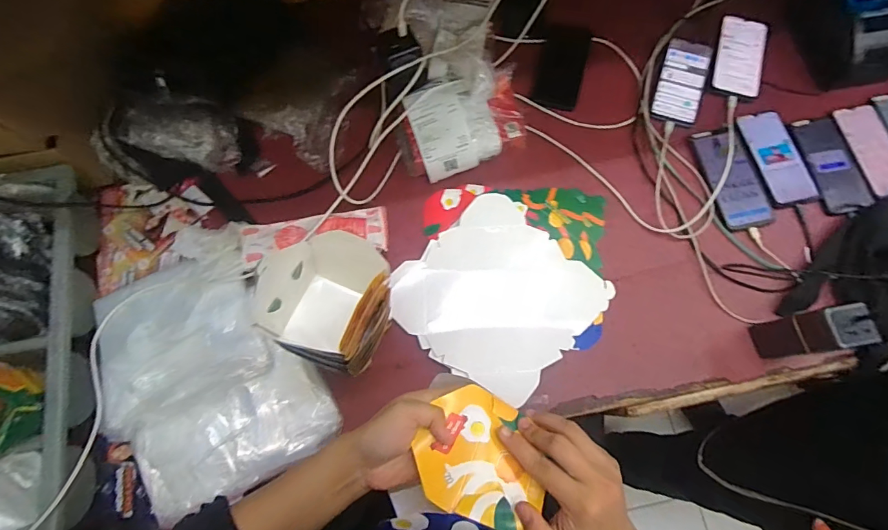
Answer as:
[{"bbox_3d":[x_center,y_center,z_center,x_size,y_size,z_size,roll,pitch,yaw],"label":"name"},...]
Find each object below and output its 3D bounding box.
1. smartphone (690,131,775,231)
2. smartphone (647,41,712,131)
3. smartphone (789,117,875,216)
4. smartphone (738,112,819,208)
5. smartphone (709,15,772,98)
[{"bbox_3d":[0.450,-0.138,0.661,0.074,0.009,0.165,-14,74,-4],"label":"smartphone"},{"bbox_3d":[0.403,-0.312,0.718,0.073,0.010,0.171,21,75,6],"label":"smartphone"},{"bbox_3d":[0.611,-0.157,0.670,0.070,0.011,0.164,-4,71,3],"label":"smartphone"},{"bbox_3d":[0.529,-0.173,0.675,0.072,0.004,0.165,-9,74,-2],"label":"smartphone"},{"bbox_3d":[0.511,-0.358,0.727,0.081,0.005,0.171,18,75,5],"label":"smartphone"}]

